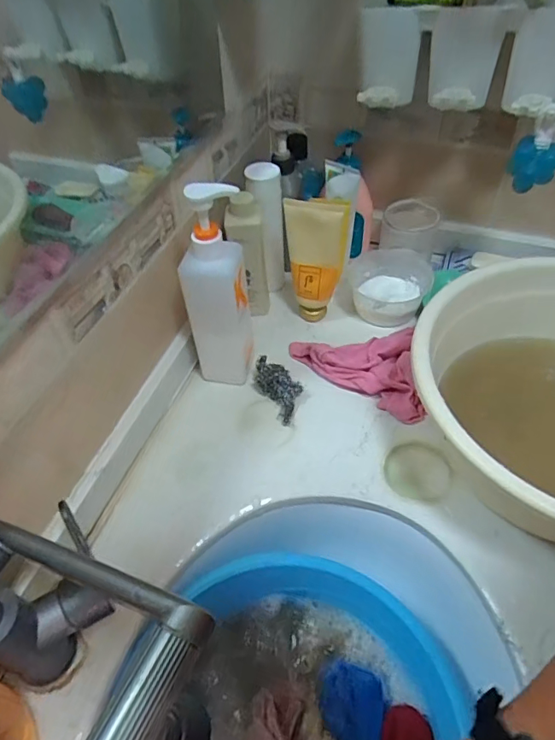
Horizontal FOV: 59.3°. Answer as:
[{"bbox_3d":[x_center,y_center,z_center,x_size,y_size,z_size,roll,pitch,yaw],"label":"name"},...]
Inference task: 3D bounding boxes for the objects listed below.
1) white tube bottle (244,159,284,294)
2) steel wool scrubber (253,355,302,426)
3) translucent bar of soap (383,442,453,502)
[{"bbox_3d":[-0.011,-0.190,0.674,0.049,0.180,0.054,-3,49,-2],"label":"white tube bottle"},{"bbox_3d":[0.002,0.021,0.601,0.044,0.035,0.083,-25,53,-20],"label":"steel wool scrubber"},{"bbox_3d":[0.155,0.109,0.537,0.071,0.008,0.066,0,49,0],"label":"translucent bar of soap"}]

